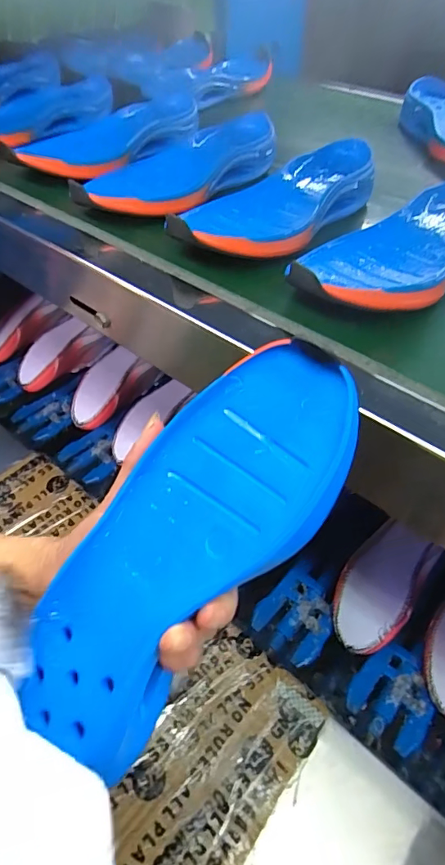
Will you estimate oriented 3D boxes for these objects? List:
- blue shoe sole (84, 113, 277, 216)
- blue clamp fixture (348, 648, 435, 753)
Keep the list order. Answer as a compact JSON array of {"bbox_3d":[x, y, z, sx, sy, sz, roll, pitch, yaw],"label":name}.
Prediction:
[{"bbox_3d":[-0.044,-0.300,0.541,0.134,0.042,0.253,28,52,20],"label":"blue shoe sole"},{"bbox_3d":[0.206,0.318,0.580,0.103,0.024,0.091,-27,55,-26],"label":"blue clamp fixture"}]

